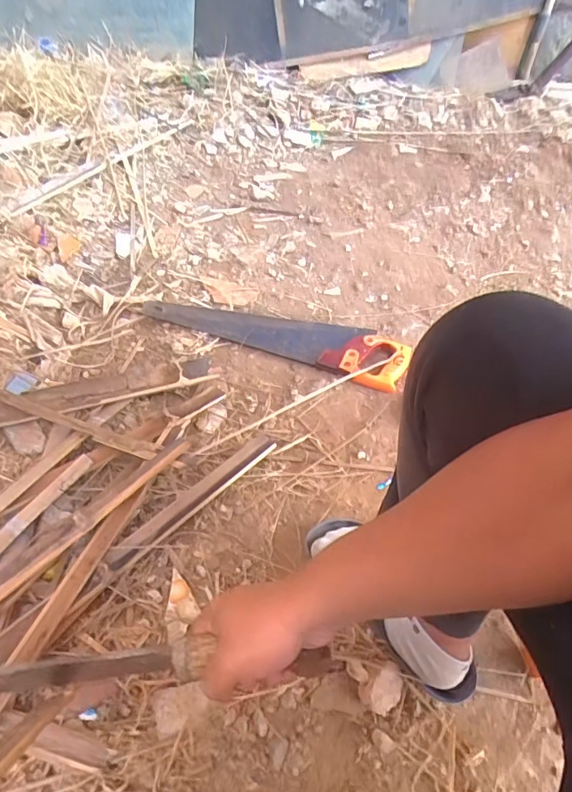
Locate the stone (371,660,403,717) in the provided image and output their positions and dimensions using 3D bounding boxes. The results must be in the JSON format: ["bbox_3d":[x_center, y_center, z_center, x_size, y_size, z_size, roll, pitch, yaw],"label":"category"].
[{"bbox_3d":[0.121,0.355,0.599,0.034,0.035,0.054,27,55,17],"label":"stone"}]

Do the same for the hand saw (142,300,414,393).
[{"bbox_3d":[-0.022,-0.125,0.950,0.499,0.035,0.119,17,53,10],"label":"hand saw"}]

